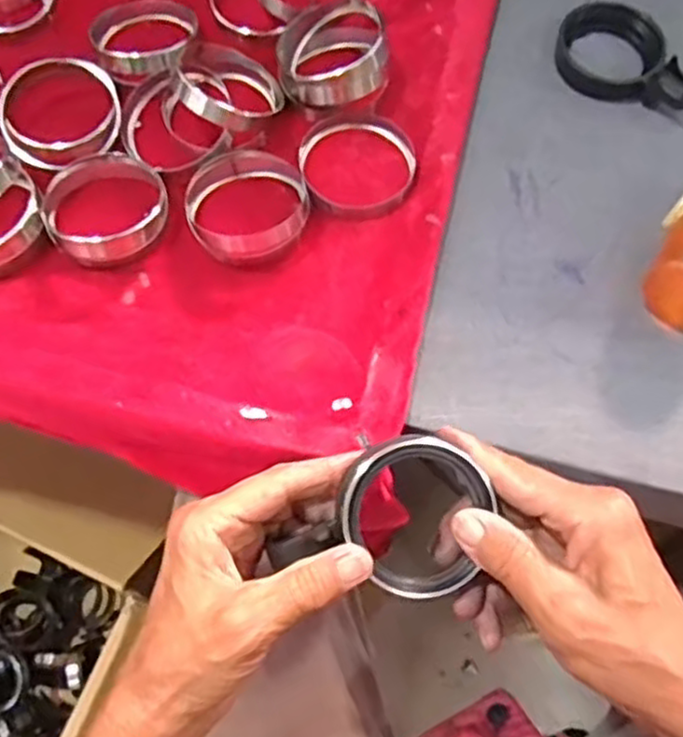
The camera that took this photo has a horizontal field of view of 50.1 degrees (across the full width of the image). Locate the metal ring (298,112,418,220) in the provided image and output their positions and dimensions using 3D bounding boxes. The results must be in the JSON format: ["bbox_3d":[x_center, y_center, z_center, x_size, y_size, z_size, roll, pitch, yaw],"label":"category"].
[{"bbox_3d":[0.012,-0.126,0.451,0.075,0.016,0.065,-15,70,-7],"label":"metal ring"}]

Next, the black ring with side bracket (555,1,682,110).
[{"bbox_3d":[0.203,-0.221,0.477,0.110,0.074,0.070,22,70,7],"label":"black ring with side bracket"}]

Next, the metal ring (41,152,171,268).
[{"bbox_3d":[-0.133,-0.093,0.420,0.069,0.021,0.058,-37,75,-14],"label":"metal ring"}]

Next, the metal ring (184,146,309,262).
[{"bbox_3d":[-0.056,-0.099,0.435,0.072,0.021,0.065,-22,71,-10],"label":"metal ring"}]

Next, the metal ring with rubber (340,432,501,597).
[{"bbox_3d":[0.036,0.066,0.333,0.067,0.015,0.072,-29,73,-12],"label":"metal ring with rubber"}]

